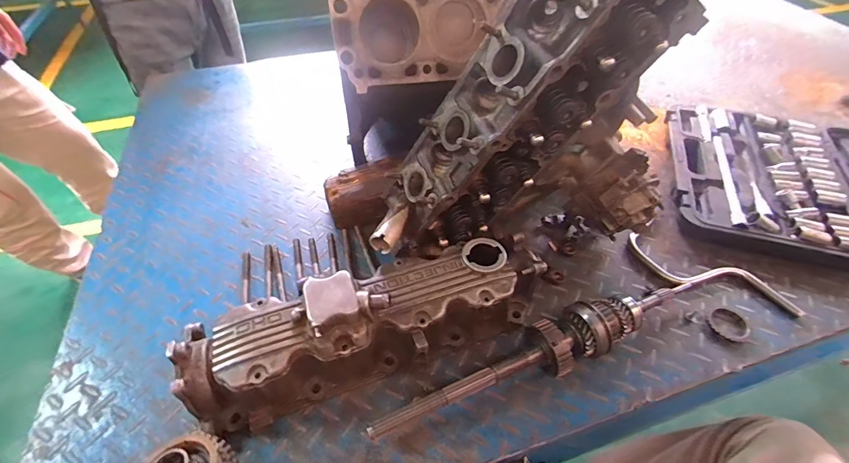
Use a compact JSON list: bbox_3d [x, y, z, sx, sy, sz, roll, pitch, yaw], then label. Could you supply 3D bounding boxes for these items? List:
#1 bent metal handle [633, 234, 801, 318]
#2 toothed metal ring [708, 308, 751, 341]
[{"bbox_3d":[0.435,0.069,0.567,0.237,0.020,0.066,20,53,16],"label":"bent metal handle"},{"bbox_3d":[0.421,0.128,0.511,0.047,0.007,0.048,0,50,0],"label":"toothed metal ring"}]

